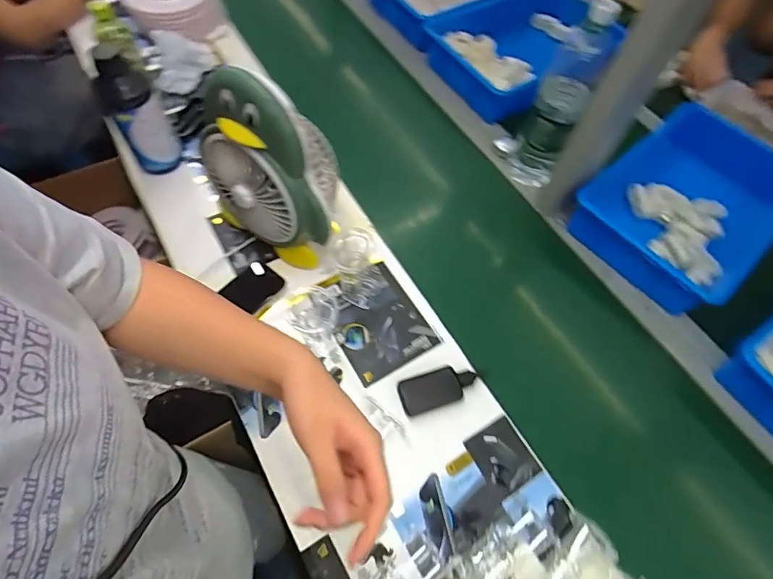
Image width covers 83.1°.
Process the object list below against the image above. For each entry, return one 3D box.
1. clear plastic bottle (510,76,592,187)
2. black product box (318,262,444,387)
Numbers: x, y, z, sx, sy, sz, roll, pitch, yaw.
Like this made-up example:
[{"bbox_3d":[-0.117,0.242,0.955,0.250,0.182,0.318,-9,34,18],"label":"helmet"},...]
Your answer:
[{"bbox_3d":[0.297,-0.295,0.806,0.084,0.172,0.093,23,63,9],"label":"clear plastic bottle"},{"bbox_3d":[-0.019,0.046,0.717,0.142,0.019,0.189,-26,66,-16],"label":"black product box"}]

